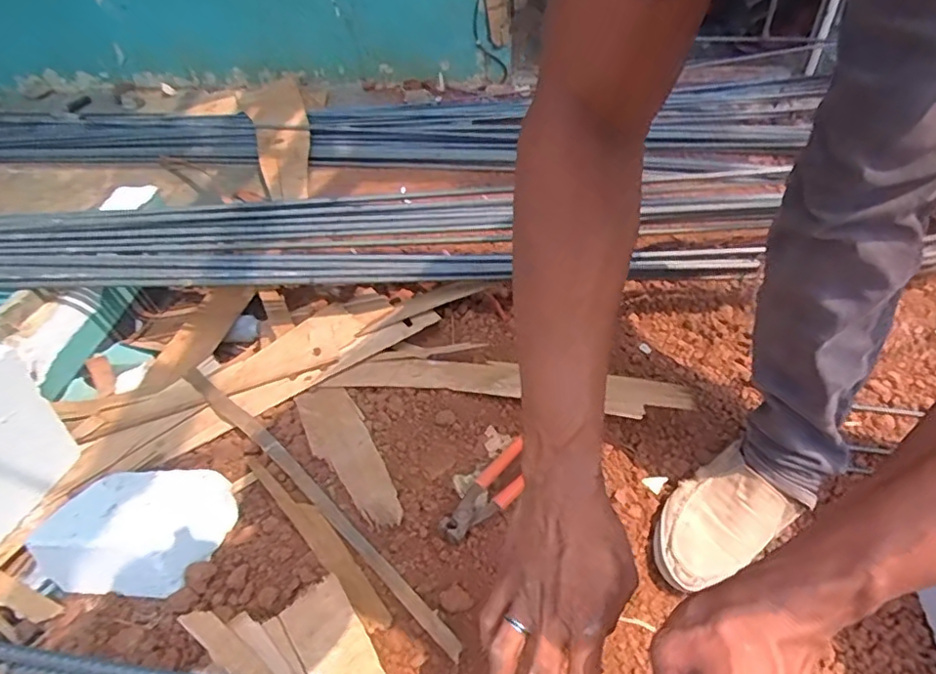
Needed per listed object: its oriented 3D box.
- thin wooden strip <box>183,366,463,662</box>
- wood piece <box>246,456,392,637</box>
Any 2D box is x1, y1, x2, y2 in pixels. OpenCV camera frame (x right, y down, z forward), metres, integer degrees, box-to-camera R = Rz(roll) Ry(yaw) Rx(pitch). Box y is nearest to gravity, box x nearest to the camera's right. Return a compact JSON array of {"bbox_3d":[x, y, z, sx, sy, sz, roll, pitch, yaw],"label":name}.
[{"bbox_3d":[-0.214,0.164,0.708,0.029,0.010,0.626,-16,31,-41],"label":"thin wooden strip"},{"bbox_3d":[-0.170,0.204,0.629,0.036,0.009,0.302,-22,34,-30],"label":"wood piece"}]

